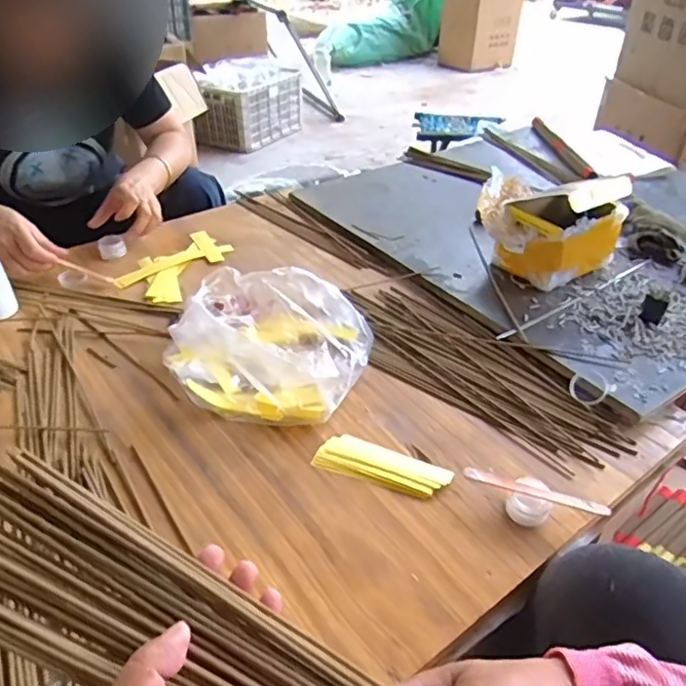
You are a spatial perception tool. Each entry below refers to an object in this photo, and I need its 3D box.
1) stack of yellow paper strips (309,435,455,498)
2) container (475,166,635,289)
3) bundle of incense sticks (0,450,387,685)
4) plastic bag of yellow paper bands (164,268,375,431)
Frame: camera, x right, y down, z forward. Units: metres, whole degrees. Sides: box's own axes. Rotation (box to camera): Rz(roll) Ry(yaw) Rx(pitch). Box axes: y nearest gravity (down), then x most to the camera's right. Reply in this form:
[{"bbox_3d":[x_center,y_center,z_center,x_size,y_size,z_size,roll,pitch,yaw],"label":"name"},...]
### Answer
[{"bbox_3d":[0.038,0.116,0.547,0.127,0.006,0.048,14,40,15],"label":"stack of yellow paper strips"},{"bbox_3d":[0.280,-0.172,0.804,0.155,0.118,0.171,-26,46,-31],"label":"container"},{"bbox_3d":[-0.062,0.159,0.282,0.312,0.018,0.076,27,44,7],"label":"bundle of incense sticks"},{"bbox_3d":[-0.088,-0.013,0.639,0.210,0.108,0.184,14,40,16],"label":"plastic bag of yellow paper bands"}]

